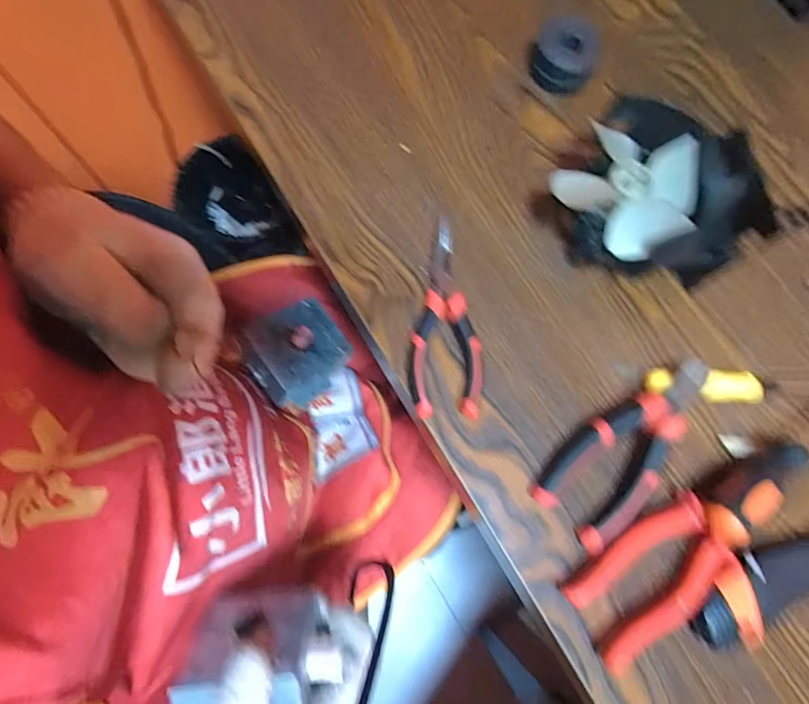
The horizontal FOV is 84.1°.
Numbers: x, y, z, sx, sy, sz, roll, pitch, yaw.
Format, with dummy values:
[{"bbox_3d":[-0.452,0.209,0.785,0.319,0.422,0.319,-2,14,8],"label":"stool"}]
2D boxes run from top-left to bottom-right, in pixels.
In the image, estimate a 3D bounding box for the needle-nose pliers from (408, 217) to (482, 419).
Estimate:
[{"bbox_3d":[0.034,-0.028,0.342,0.053,0.021,0.156,5,74,-3],"label":"needle-nose pliers"}]

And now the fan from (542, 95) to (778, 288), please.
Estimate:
[{"bbox_3d":[0.171,-0.107,0.329,0.108,0.092,0.140,-32,79,-10],"label":"fan"}]

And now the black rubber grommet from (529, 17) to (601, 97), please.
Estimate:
[{"bbox_3d":[0.145,-0.271,0.405,0.058,0.040,0.056,18,75,2],"label":"black rubber grommet"}]

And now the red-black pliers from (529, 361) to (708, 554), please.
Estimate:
[{"bbox_3d":[0.159,0.066,0.318,0.058,0.025,0.149,44,76,8],"label":"red-black pliers"}]

